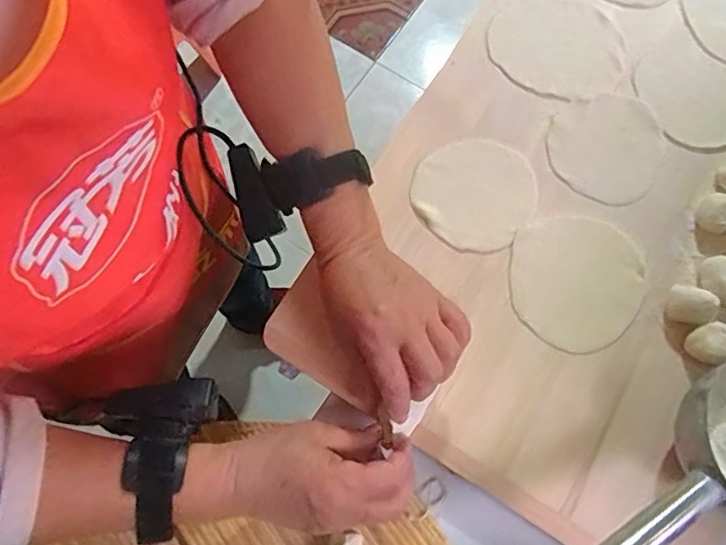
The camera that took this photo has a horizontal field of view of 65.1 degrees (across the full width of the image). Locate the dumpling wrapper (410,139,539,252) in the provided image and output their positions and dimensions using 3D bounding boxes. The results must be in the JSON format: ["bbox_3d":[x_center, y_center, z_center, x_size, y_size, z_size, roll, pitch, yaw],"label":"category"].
[{"bbox_3d":[0.093,-0.067,0.469,0.094,0.004,0.096,0,76,1],"label":"dumpling wrapper"}]

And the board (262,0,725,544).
[{"bbox_3d":[0.218,-0.087,0.467,0.352,0.027,0.549,32,79,9],"label":"board"}]

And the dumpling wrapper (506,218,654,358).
[{"bbox_3d":[0.167,0.004,0.448,0.104,0.004,0.105,41,80,10],"label":"dumpling wrapper"}]

